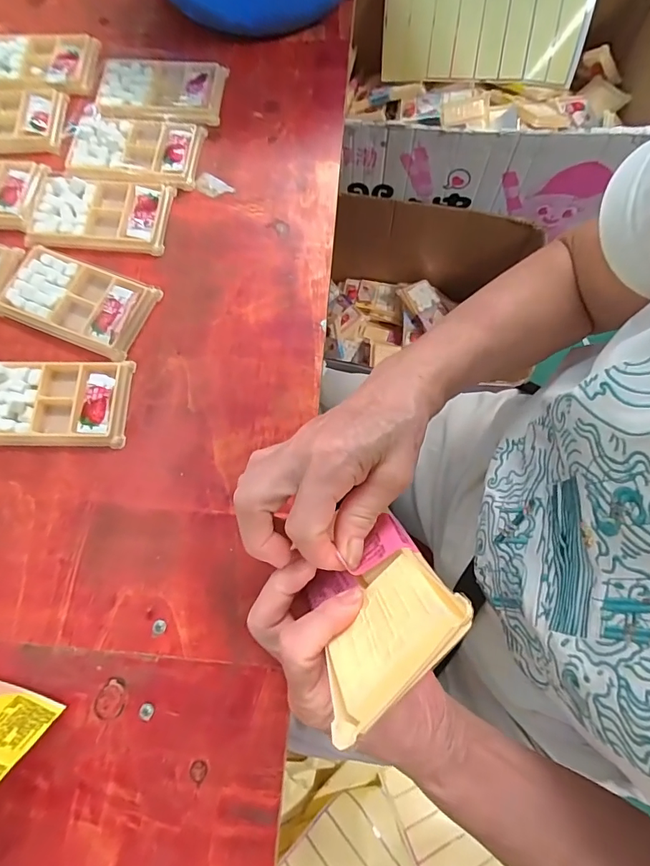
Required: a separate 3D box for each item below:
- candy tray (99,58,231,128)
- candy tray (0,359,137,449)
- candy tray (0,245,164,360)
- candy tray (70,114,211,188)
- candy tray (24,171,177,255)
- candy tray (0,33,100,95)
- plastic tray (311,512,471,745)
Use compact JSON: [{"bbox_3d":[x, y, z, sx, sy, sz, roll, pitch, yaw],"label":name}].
[{"bbox_3d":[-0.178,-0.374,0.484,0.134,0.011,0.086,5,75,3],"label":"candy tray"},{"bbox_3d":[-0.239,-0.029,0.388,0.131,0.014,0.079,1,74,1],"label":"candy tray"},{"bbox_3d":[-0.234,-0.126,0.416,0.140,0.013,0.076,19,76,6],"label":"candy tray"},{"bbox_3d":[-0.198,-0.294,0.462,0.132,0.012,0.079,4,75,2],"label":"candy tray"},{"bbox_3d":[-0.223,-0.217,0.441,0.137,0.010,0.077,5,75,3],"label":"candy tray"},{"bbox_3d":[-0.327,-0.413,0.500,0.142,0.017,0.080,8,75,3],"label":"candy tray"},{"bbox_3d":[0.024,0.086,0.217,0.013,0.091,0.073,38,95,-18],"label":"plastic tray"}]

